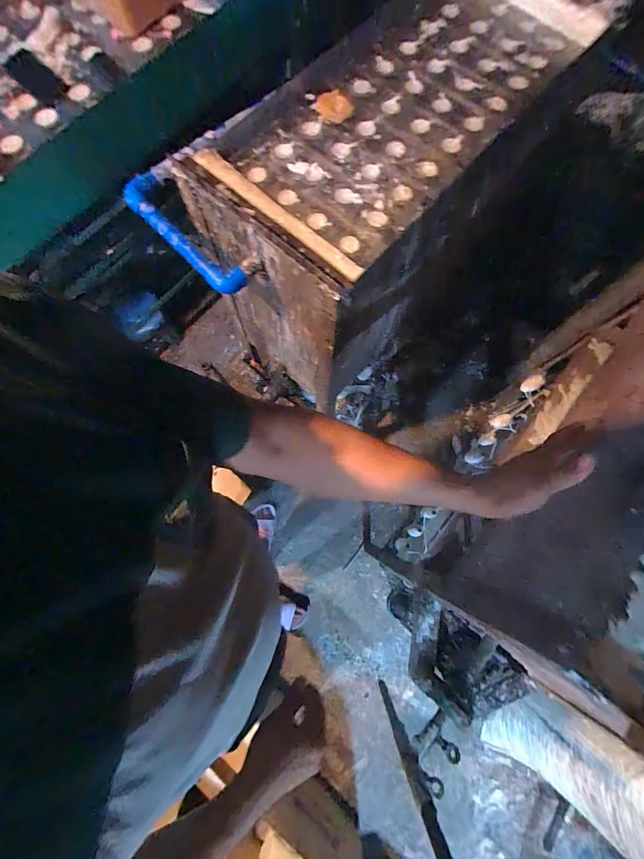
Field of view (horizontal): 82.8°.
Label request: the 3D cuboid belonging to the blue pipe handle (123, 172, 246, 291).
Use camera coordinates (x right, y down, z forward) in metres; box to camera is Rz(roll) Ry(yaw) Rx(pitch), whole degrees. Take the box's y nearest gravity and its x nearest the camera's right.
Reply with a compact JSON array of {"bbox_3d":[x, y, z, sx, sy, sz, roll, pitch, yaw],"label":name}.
[{"bbox_3d":[-0.207,-0.287,0.542,0.053,0.050,0.216,-43,80,-10],"label":"blue pipe handle"}]

